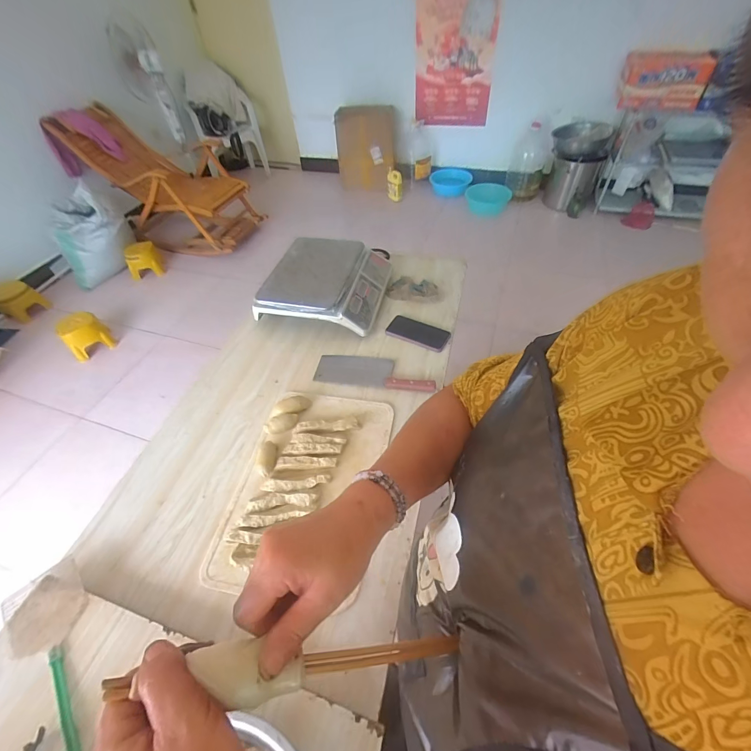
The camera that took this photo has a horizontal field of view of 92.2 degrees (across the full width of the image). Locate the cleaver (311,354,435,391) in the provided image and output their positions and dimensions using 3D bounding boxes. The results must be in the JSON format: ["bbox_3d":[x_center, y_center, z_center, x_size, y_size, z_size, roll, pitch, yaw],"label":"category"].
[{"bbox_3d":[-0.002,-0.013,0.876,0.287,0.019,0.094,7,51,10],"label":"cleaver"}]

